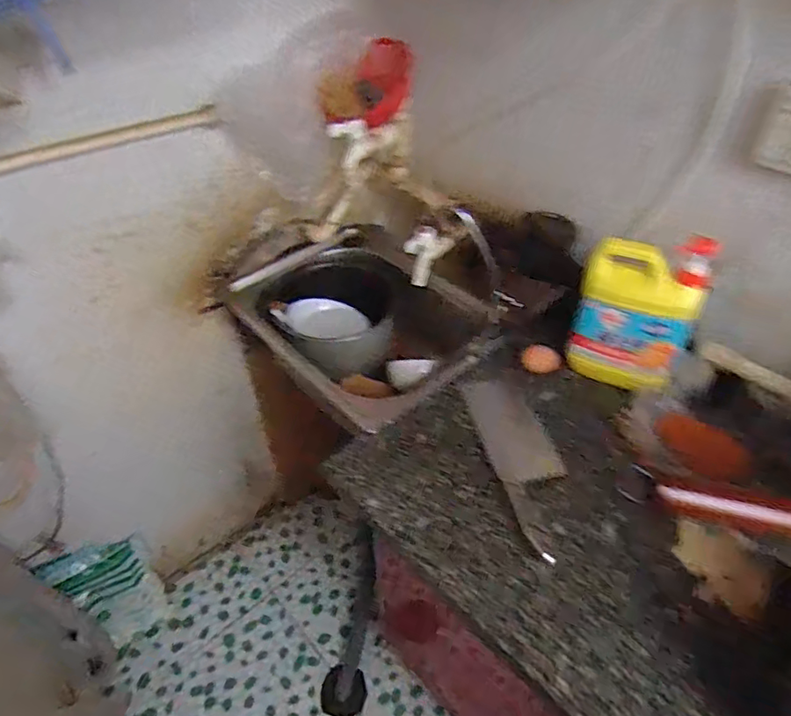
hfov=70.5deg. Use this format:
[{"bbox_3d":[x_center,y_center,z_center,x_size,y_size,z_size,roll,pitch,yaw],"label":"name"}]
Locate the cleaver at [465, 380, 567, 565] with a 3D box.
[{"bbox_3d":[0.174,0.128,0.745,0.093,0.030,0.286,-8,44,-6],"label":"cleaver"}]

